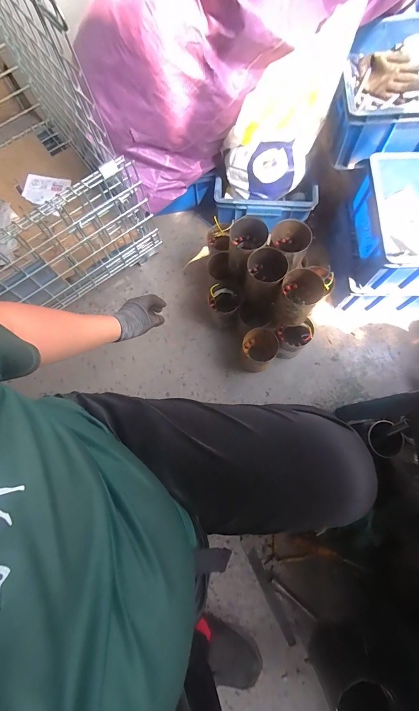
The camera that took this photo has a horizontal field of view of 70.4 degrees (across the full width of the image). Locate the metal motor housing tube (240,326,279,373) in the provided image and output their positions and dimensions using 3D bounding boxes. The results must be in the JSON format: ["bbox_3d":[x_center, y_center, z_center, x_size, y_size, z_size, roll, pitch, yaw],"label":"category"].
[{"bbox_3d":[0.135,-0.009,0.827,0.091,0.132,0.095,0,75,2],"label":"metal motor housing tube"}]

